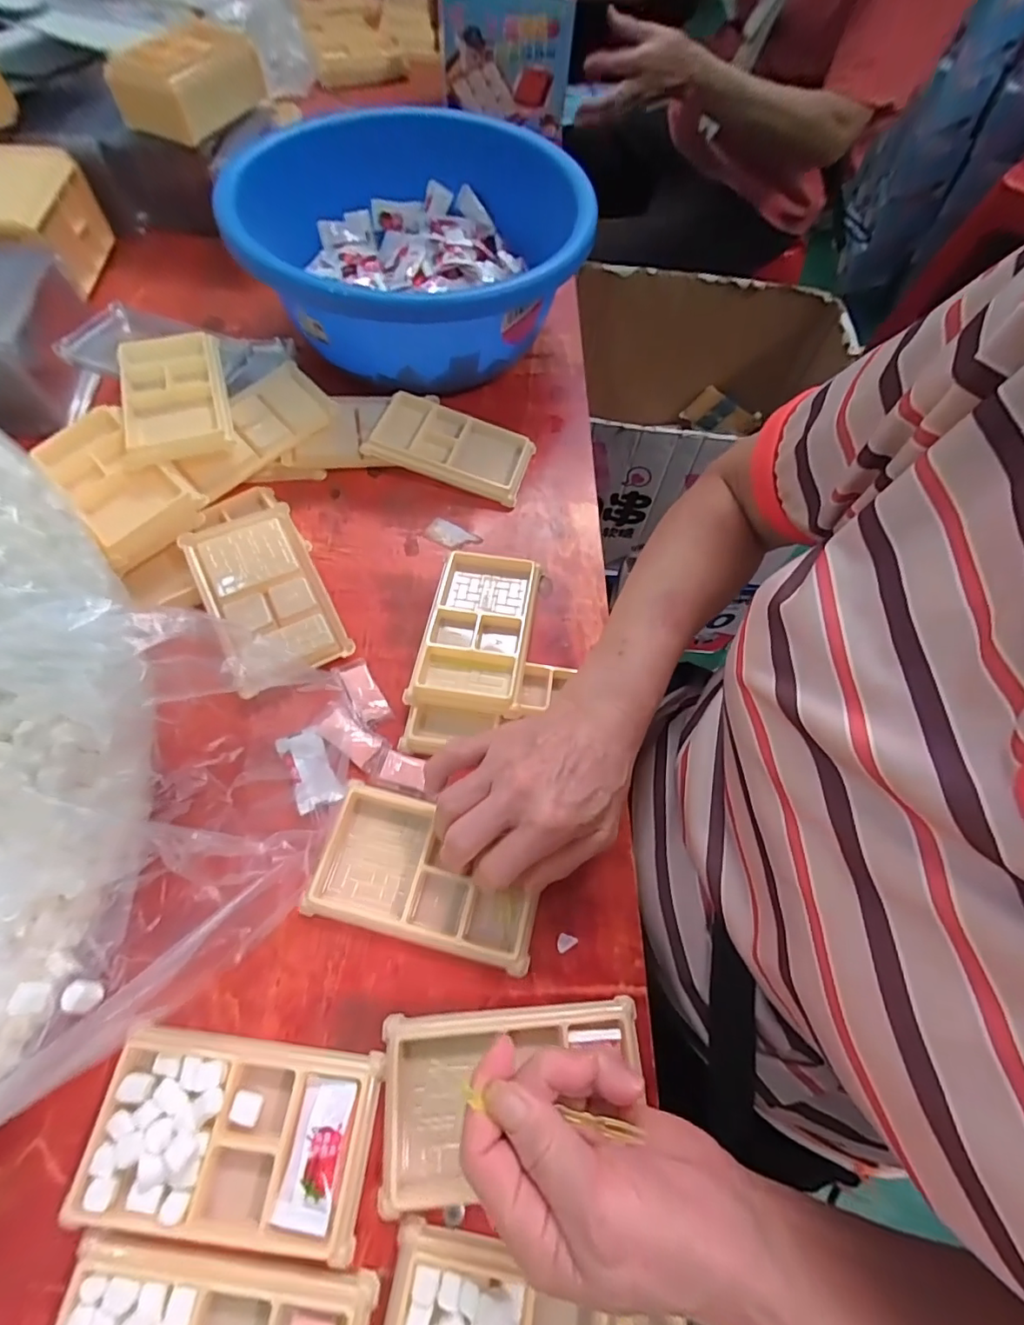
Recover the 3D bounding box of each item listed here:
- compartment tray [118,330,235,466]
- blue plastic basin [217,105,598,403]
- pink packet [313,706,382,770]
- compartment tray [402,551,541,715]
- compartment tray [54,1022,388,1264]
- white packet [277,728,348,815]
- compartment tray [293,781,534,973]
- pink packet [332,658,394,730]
[{"bbox_3d":[-0.273,-0.219,0.421,0.079,0.015,0.134,-17,67,-9],"label":"compartment tray"},{"bbox_3d":[-0.079,-0.383,0.495,0.282,0.109,0.308,1,64,-3],"label":"blue plastic basin"},{"bbox_3d":[-0.111,0.049,0.354,0.047,0.004,0.022,34,67,13],"label":"pink packet"},{"bbox_3d":[-0.024,-0.026,0.388,0.074,0.023,0.133,10,64,1],"label":"compartment tray"},{"bbox_3d":[-0.139,0.235,0.258,0.136,0.014,0.076,8,63,0],"label":"compartment tray"},{"bbox_3d":[-0.133,0.068,0.341,0.028,0.009,0.057,-26,68,-15],"label":"white packet"},{"bbox_3d":[-0.049,0.128,0.320,0.132,0.012,0.079,14,64,3],"label":"compartment tray"},{"bbox_3d":[-0.106,0.020,0.370,0.022,0.004,0.053,-27,68,-16],"label":"pink packet"}]

